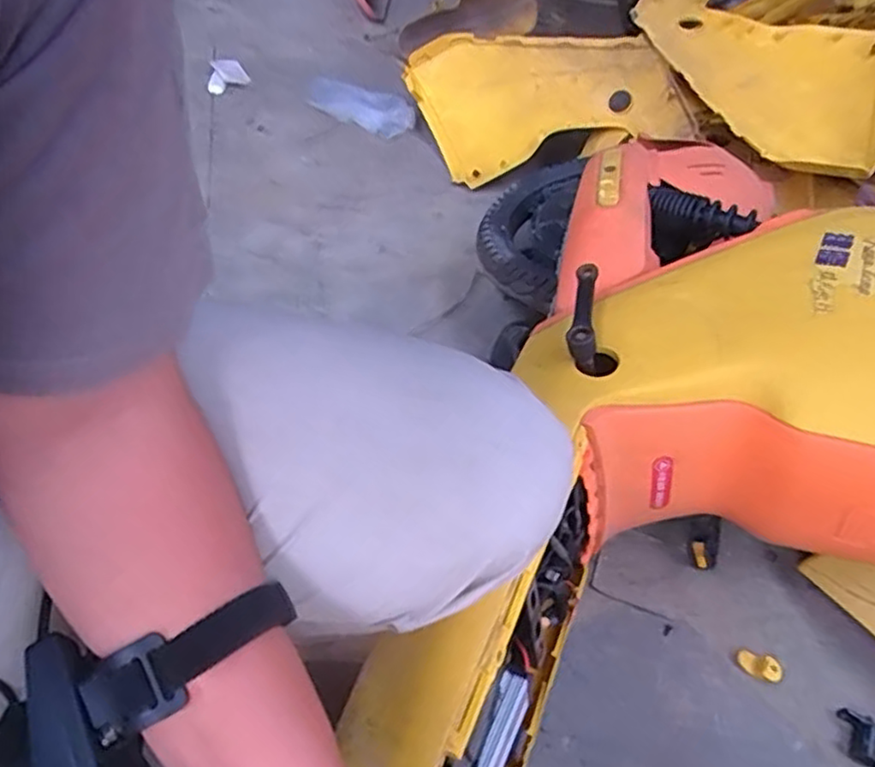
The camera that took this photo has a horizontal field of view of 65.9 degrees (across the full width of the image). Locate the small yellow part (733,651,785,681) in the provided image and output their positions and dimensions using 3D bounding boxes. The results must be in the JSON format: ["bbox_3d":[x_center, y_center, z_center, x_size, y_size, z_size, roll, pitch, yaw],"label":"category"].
[{"bbox_3d":[0.361,0.317,0.758,0.047,0.012,0.025,17,52,12],"label":"small yellow part"}]

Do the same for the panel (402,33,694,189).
[{"bbox_3d":[0.178,-0.527,1.286,0.594,0.205,0.232,17,50,32],"label":"panel"}]

